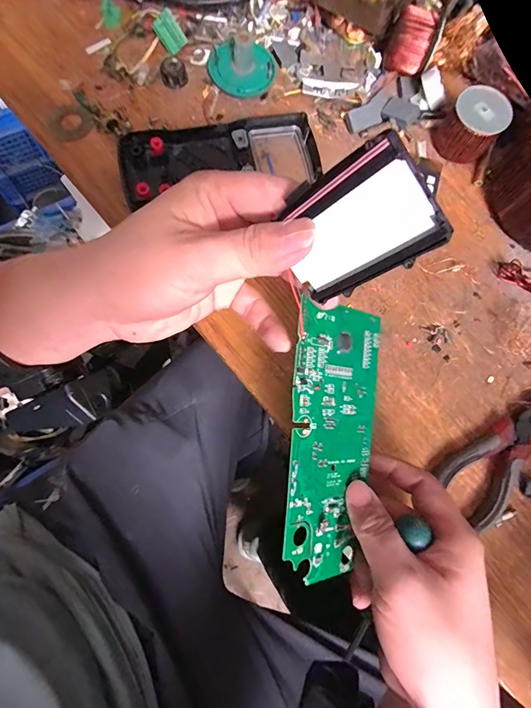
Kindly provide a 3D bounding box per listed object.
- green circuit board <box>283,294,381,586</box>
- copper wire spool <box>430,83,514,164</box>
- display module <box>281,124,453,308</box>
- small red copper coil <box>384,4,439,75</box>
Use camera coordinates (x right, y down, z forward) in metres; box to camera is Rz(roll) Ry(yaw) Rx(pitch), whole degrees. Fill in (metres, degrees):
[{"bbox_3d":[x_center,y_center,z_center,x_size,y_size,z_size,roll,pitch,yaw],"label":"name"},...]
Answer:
[{"bbox_3d":[0.044,0.051,0.229,0.072,0.004,0.159,8,84,-36],"label":"green circuit board"},{"bbox_3d":[0.196,-0.217,0.357,0.053,0.042,0.054,1,75,-4],"label":"copper wire spool"},{"bbox_3d":[0.035,-0.052,0.159,0.047,0.071,0.006,51,51,-14],"label":"display module"},{"bbox_3d":[0.150,-0.320,0.379,0.039,0.042,0.041,1,75,-4],"label":"small red copper coil"}]

